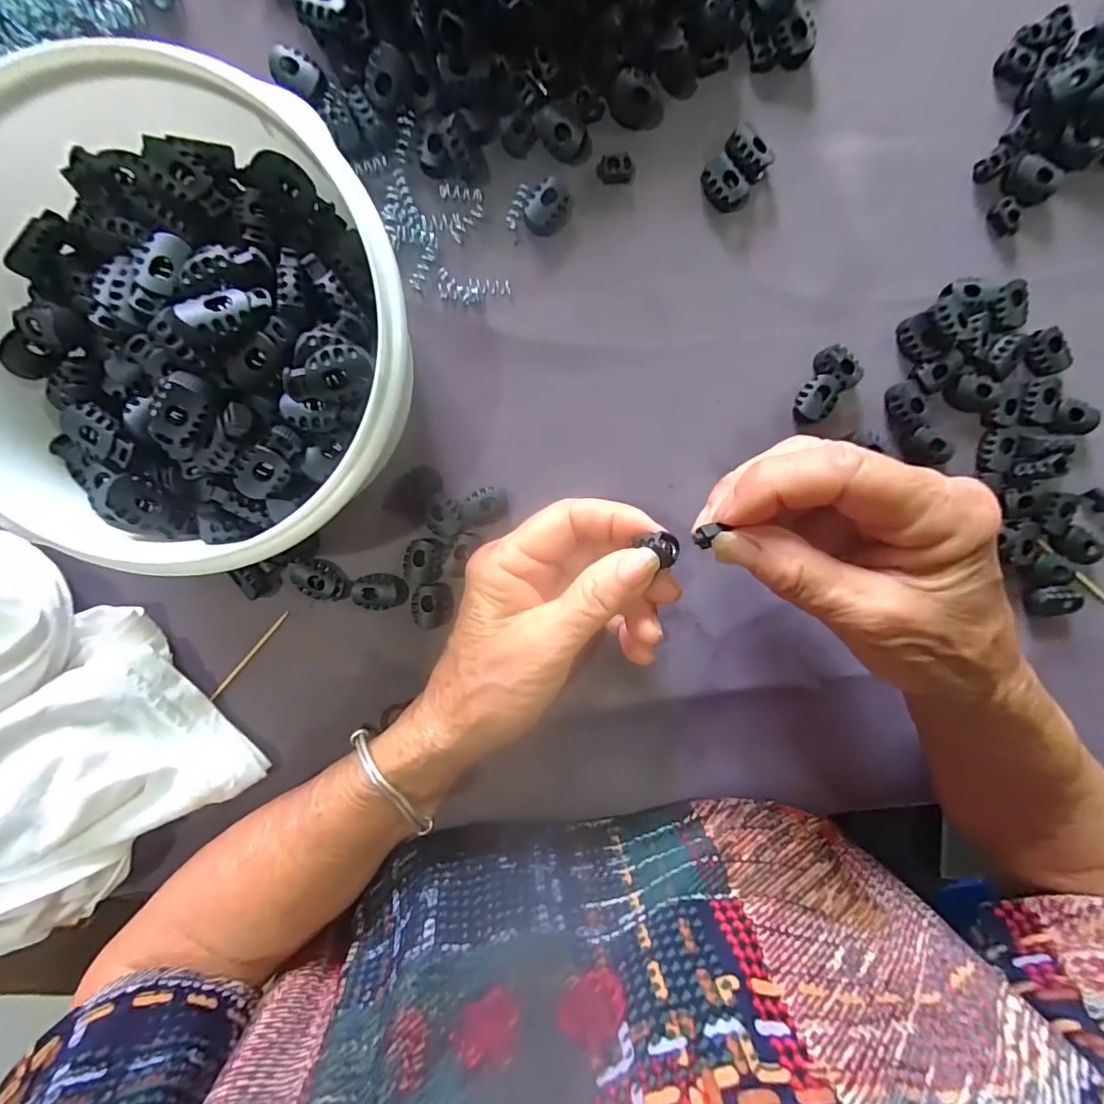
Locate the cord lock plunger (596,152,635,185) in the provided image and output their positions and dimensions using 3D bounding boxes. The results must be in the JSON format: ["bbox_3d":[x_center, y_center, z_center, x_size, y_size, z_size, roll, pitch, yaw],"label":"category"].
[{"bbox_3d":[0.029,-0.171,0.234,0.016,0.008,0.010,-2,97,-2],"label":"cord lock plunger"}]

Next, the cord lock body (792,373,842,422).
[{"bbox_3d":[0.126,-0.073,0.250,0.016,0.010,0.023,27,95,-5],"label":"cord lock body"}]

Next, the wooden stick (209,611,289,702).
[{"bbox_3d":[-0.152,0.052,0.259,0.004,0.004,0.059,41,95,-8],"label":"wooden stick"}]

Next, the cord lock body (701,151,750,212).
[{"bbox_3d":[0.078,-0.165,0.235,0.015,0.010,0.022,-39,97,2],"label":"cord lock body"}]

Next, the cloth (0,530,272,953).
[{"bbox_3d":[-0.252,0.080,0.223,0.140,0.073,0.187,-37,97,2],"label":"cloth"}]

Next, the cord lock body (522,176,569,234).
[{"bbox_3d":[-0.002,-0.155,0.234,0.017,0.009,0.021,29,95,-6],"label":"cord lock body"}]

